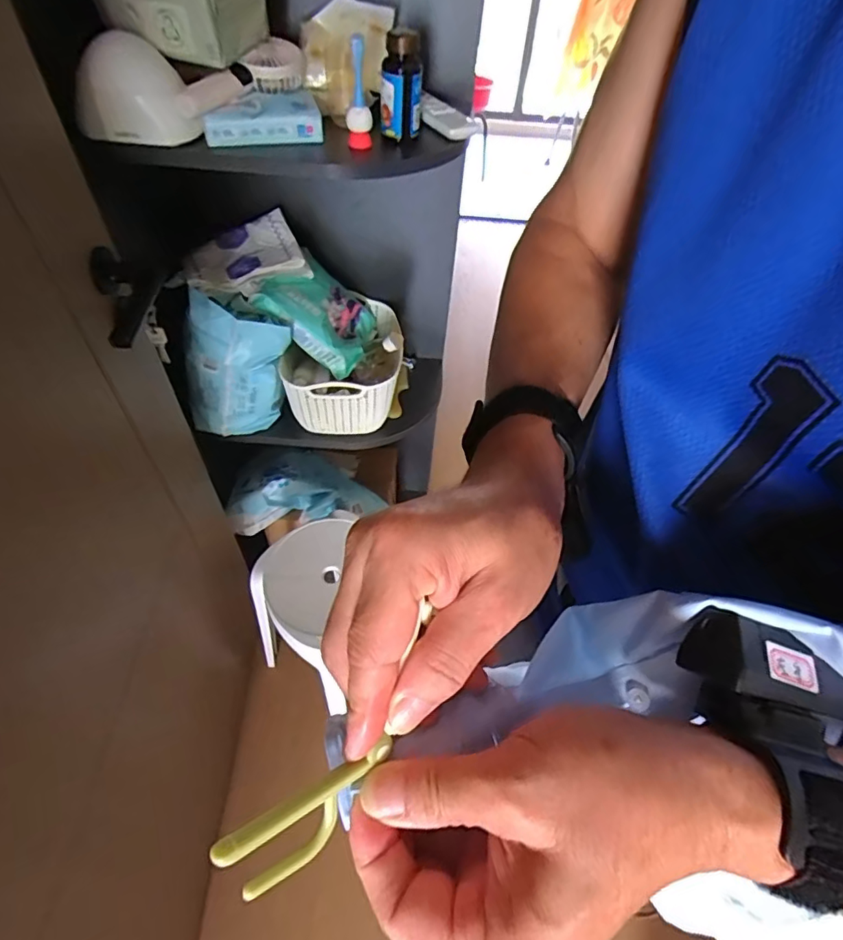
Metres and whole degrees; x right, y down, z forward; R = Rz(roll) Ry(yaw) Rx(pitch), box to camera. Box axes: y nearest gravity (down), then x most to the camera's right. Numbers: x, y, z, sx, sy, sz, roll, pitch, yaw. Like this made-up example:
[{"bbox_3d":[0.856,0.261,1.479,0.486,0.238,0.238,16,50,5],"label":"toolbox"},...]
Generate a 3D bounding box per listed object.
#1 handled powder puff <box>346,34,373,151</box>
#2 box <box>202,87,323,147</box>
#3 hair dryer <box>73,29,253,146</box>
[{"bbox_3d":[-0.077,-0.460,0.624,0.030,0.114,0.024,0,49,-3],"label":"handled powder puff"},{"bbox_3d":[-0.203,-0.450,0.648,0.139,0.035,0.081,-11,51,-13],"label":"box"},{"bbox_3d":[-0.302,-0.450,0.602,0.199,0.082,0.086,-21,54,-20],"label":"hair dryer"}]

